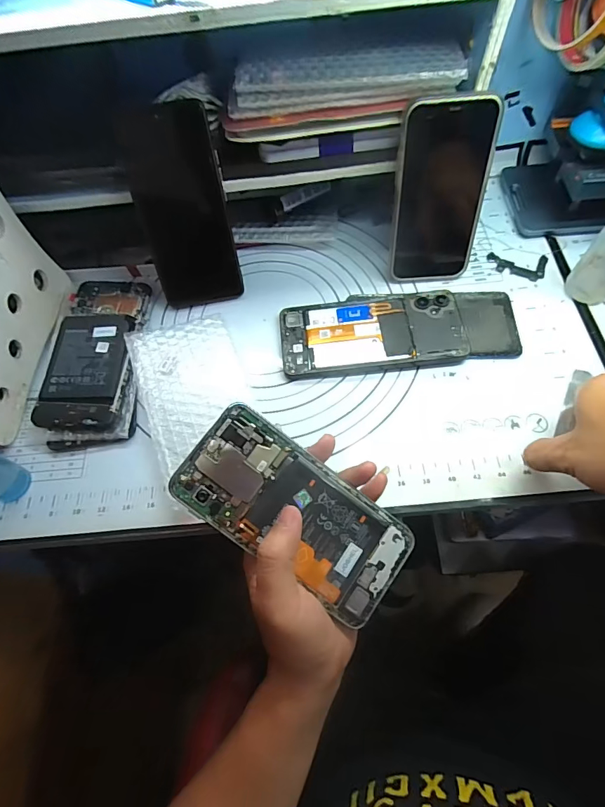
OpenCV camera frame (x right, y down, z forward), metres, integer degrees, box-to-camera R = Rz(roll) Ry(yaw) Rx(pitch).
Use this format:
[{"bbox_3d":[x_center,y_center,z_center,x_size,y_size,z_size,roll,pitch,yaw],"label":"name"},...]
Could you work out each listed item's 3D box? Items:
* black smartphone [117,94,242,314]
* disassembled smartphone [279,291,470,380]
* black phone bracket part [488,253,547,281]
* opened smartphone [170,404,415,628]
[{"bbox_3d":[-0.102,-0.165,0.367,0.075,0.158,0.009,-13,33,-7],"label":"black smartphone"},{"bbox_3d":[0.063,-0.065,0.385,0.163,0.010,0.075,-5,65,1],"label":"disassembled smartphone"},{"bbox_3d":[0.215,-0.137,0.416,0.057,0.004,0.031,6,65,6],"label":"black phone bracket part"},{"bbox_3d":[-0.003,0.073,0.280,0.158,0.004,0.074,37,80,-4],"label":"opened smartphone"}]

